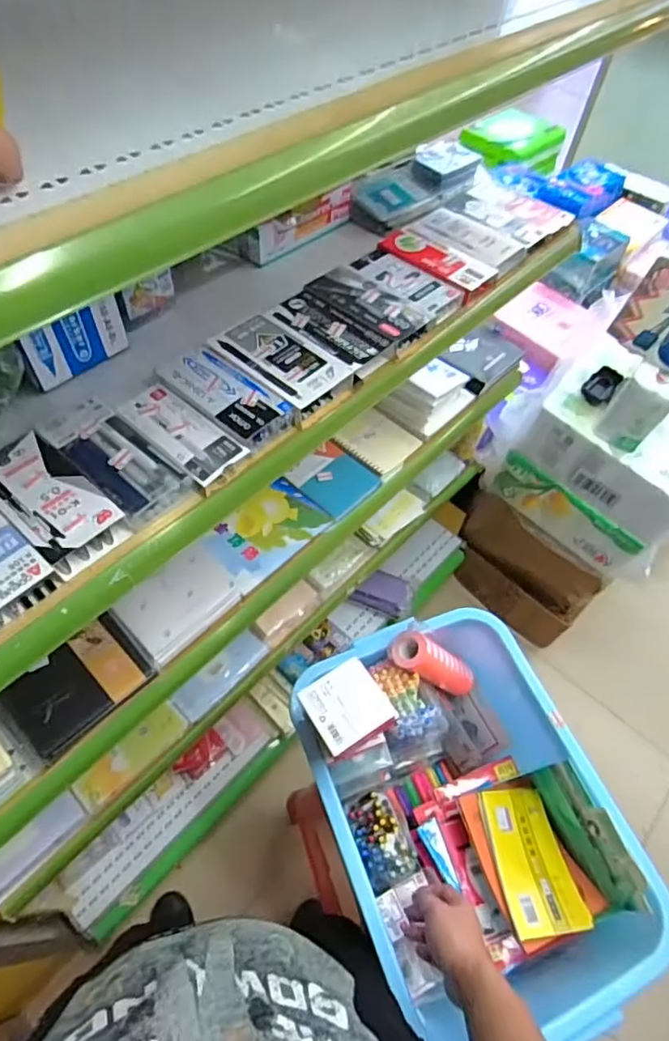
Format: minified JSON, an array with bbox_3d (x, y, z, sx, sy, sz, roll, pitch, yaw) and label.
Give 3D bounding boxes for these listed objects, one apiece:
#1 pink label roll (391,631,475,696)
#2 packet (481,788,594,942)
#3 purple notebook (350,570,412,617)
[{"bbox_3d":[0.159,0.223,0.860,0.049,0.224,0.051,-20,53,28],"label":"pink label roll"},{"bbox_3d":[0.272,0.461,0.780,0.100,0.037,0.170,-4,57,-8],"label":"packet"},{"bbox_3d":[0.126,0.182,1.458,0.150,0.017,0.099,17,74,31],"label":"purple notebook"}]

